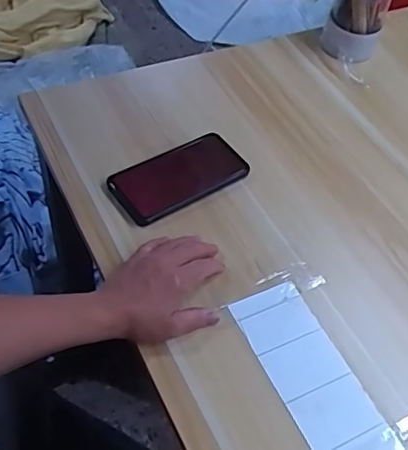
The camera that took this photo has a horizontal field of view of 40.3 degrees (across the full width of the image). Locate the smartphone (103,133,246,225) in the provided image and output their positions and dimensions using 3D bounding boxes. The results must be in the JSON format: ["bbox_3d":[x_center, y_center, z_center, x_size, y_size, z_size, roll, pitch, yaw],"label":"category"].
[{"bbox_3d":[-0.027,-0.058,0.645,0.156,0.009,0.078,-26,59,-25],"label":"smartphone"}]

